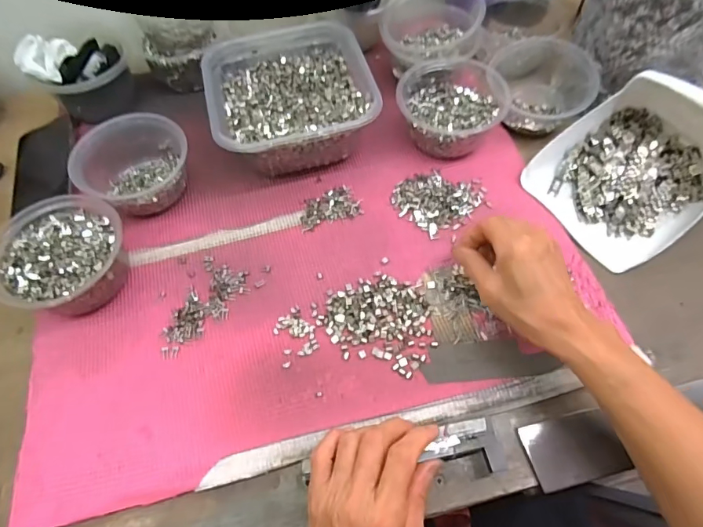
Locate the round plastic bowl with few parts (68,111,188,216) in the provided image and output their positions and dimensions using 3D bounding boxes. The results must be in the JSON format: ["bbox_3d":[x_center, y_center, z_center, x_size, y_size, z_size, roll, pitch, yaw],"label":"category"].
[{"bbox_3d":[-0.225,-0.100,0.468,0.094,0.071,0.112,39,69,21],"label":"round plastic bowl with few parts"}]

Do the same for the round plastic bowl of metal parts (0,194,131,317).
[{"bbox_3d":[-0.269,-0.004,0.425,0.110,0.063,0.113,-1,61,2],"label":"round plastic bowl of metal parts"}]

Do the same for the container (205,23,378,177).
[{"bbox_3d":[-0.070,-0.189,0.508,0.167,0.078,0.187,-15,61,-6],"label":"container"}]

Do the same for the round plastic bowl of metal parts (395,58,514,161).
[{"bbox_3d":[0.110,-0.172,0.499,0.112,0.061,0.108,-1,61,2],"label":"round plastic bowl of metal parts"}]

